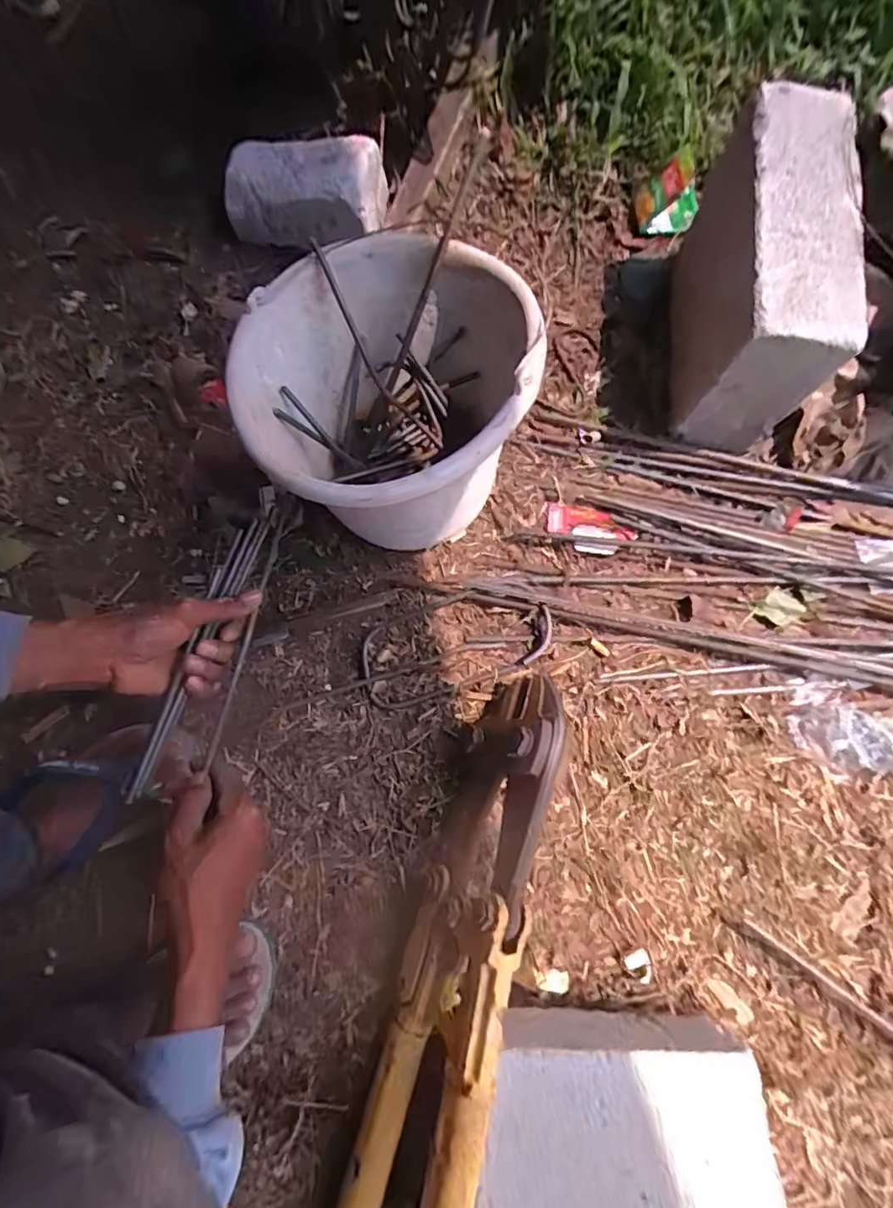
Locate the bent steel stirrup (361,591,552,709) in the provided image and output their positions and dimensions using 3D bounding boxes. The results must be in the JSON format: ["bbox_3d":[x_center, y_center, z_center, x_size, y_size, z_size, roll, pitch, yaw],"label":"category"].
[{"bbox_3d":[0.007,0.039,0.541,0.201,0.027,0.096,-18,73,-4],"label":"bent steel stirrup"}]

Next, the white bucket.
[{"bbox_3d":[-0.050,-0.186,0.521,0.252,0.207,0.273,0,73,1],"label":"white bucket"}]

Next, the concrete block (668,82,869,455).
[{"bbox_3d":[0.331,-0.341,0.562,0.107,0.196,0.283,5,73,3],"label":"concrete block"}]

